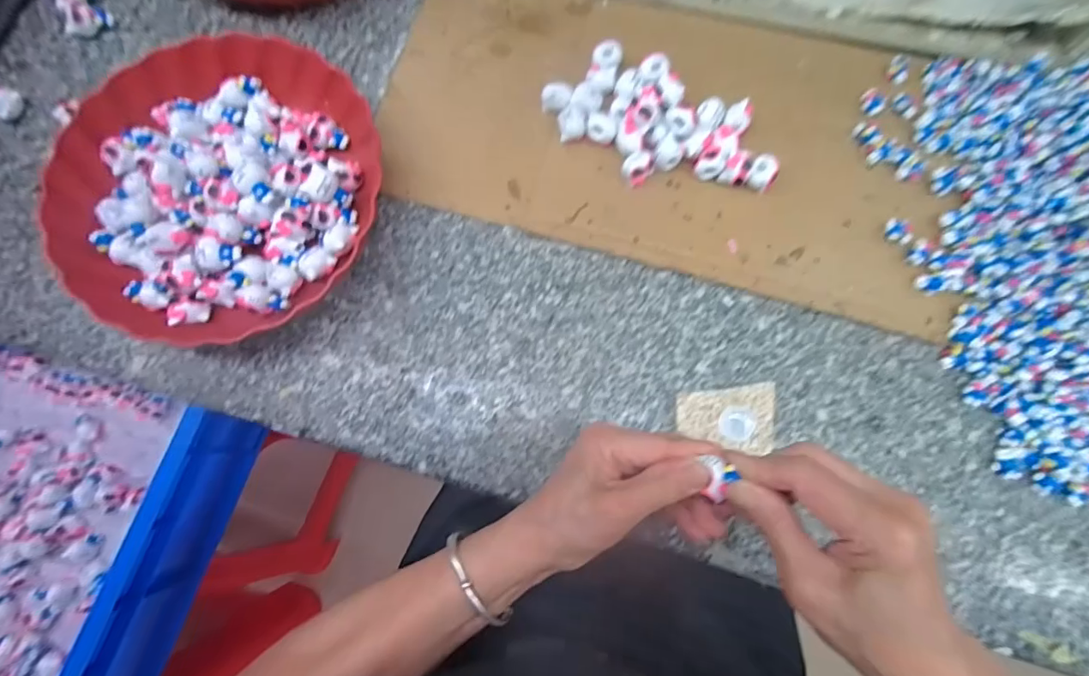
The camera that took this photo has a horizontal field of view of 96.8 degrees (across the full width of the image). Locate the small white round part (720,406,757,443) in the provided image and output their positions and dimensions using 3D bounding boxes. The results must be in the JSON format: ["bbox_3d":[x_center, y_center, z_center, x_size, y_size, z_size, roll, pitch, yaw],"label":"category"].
[{"bbox_3d":[0.143,0.063,0.358,0.026,0.004,0.025,0,80,1],"label":"small white round part"}]

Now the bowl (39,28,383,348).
[{"bbox_3d":[-0.251,-0.115,0.374,0.216,0.055,0.232,0,80,1],"label":"bowl"}]

